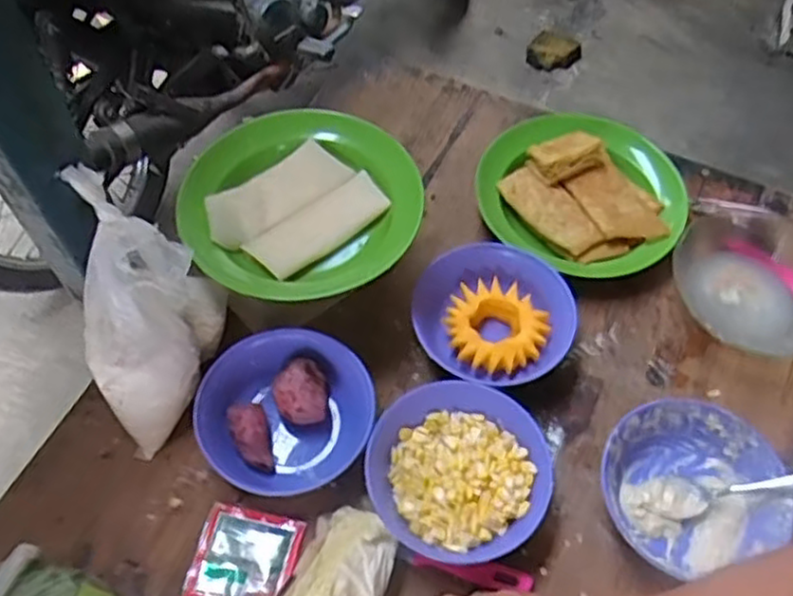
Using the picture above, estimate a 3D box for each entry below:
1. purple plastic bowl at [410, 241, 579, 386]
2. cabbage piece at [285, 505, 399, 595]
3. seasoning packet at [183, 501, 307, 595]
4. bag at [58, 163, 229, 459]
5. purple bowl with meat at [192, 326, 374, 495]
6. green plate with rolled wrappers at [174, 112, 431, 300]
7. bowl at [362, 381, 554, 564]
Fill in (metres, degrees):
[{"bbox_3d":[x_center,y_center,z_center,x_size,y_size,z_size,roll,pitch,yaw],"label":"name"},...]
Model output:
[{"bbox_3d":[0.089,0.017,0.673,0.146,0.032,0.133,1,61,-3],"label":"purple plastic bowl"},{"bbox_3d":[-0.043,0.213,0.537,0.067,0.063,0.106,21,62,8],"label":"cabbage piece"},{"bbox_3d":[-0.121,0.208,0.575,0.080,0.008,0.078,10,57,9],"label":"seasoning packet"},{"bbox_3d":[-0.213,0.017,0.575,0.095,0.187,0.145,18,62,6],"label":"bag"},{"bbox_3d":[-0.096,0.097,0.613,0.141,0.041,0.132,1,61,-3],"label":"purple bowl with meat"},{"bbox_3d":[-0.084,-0.085,0.644,0.204,0.046,0.206,1,61,-3],"label":"green plate with rolled wrappers"},{"bbox_3d":[0.048,0.146,0.595,0.145,0.048,0.136,1,61,-3],"label":"bowl"}]

